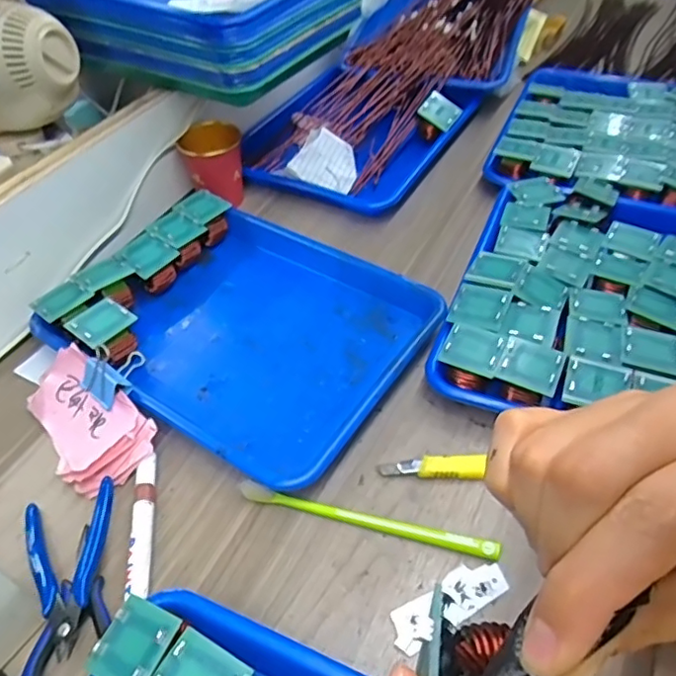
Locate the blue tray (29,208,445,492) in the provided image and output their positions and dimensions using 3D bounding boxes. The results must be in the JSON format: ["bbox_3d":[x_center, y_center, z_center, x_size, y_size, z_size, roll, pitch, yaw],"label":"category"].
[{"bbox_3d":[-0.083,-0.012,0.545,0.307,0.035,0.251,26,53,24],"label":"blue tray"}]

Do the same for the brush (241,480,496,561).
[{"bbox_3d":[0.020,0.130,0.414,0.186,0.017,0.010,11,45,10],"label":"brush"}]

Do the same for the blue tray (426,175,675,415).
[{"bbox_3d":[0.245,-0.044,0.528,0.243,0.041,0.331,17,50,17],"label":"blue tray"}]

